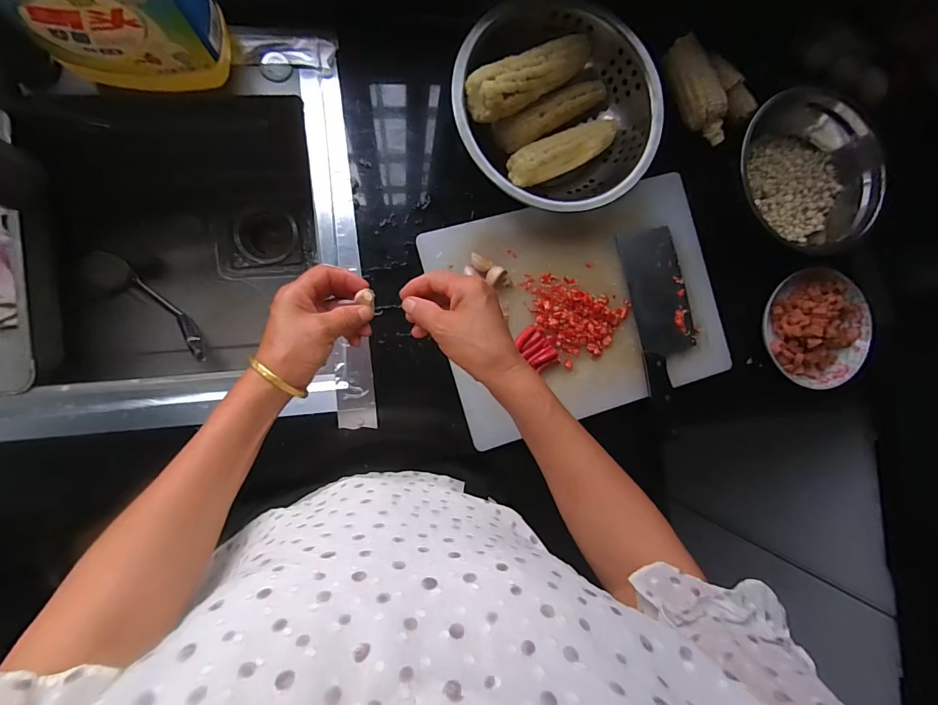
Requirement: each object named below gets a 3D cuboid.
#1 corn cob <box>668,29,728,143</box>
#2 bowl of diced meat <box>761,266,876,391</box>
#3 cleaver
[{"bbox_3d":[0.323,-0.366,0.591,0.044,0.036,0.145,-33,93,-7],"label":"corn cob"},{"bbox_3d":[0.524,-0.034,0.623,0.173,0.040,0.168,0,89,-8],"label":"bowl of diced meat"},{"bbox_3d":[0.277,-0.032,0.581,0.083,0.023,0.284,-10,90,-8],"label":"cleaver"}]

